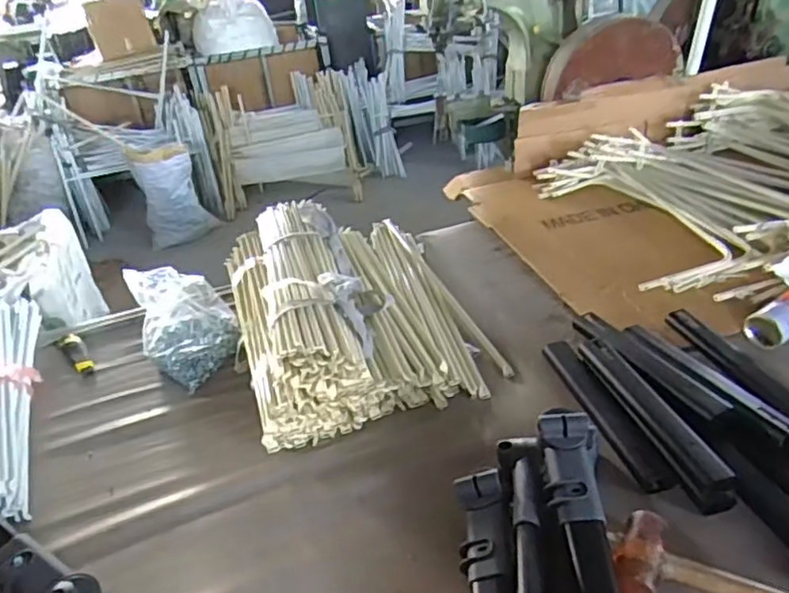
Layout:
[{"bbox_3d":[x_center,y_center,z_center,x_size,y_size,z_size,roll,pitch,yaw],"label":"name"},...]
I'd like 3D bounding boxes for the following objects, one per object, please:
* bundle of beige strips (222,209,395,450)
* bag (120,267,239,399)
[{"bbox_3d":[-0.191,0.009,1.255,0.249,0.175,0.667,-15,32,-11],"label":"bundle of beige strips"},{"bbox_3d":[-0.421,0.038,1.257,0.179,0.125,0.288,-19,33,-19],"label":"bag"}]

